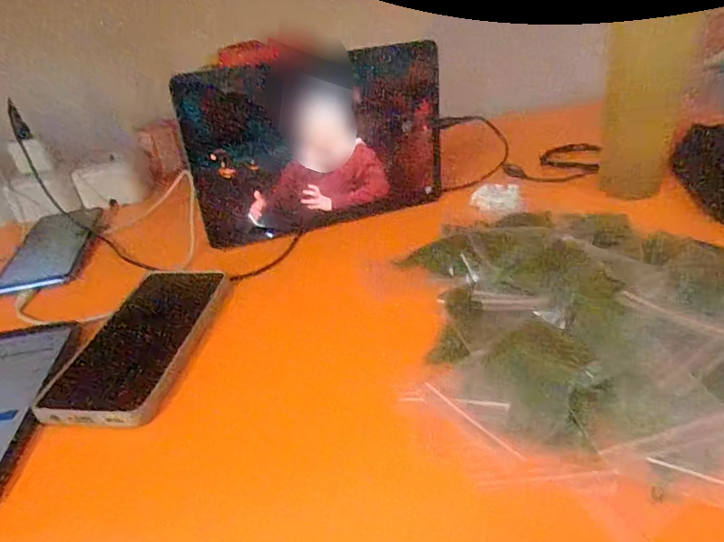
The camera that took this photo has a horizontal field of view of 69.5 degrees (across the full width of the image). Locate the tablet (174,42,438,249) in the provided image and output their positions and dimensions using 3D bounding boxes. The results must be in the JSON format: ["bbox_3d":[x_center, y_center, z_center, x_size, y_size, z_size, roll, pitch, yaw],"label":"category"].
[{"bbox_3d":[-0.036,-0.118,0.476,0.232,0.155,0.006,-15,29,-14],"label":"tablet"}]

